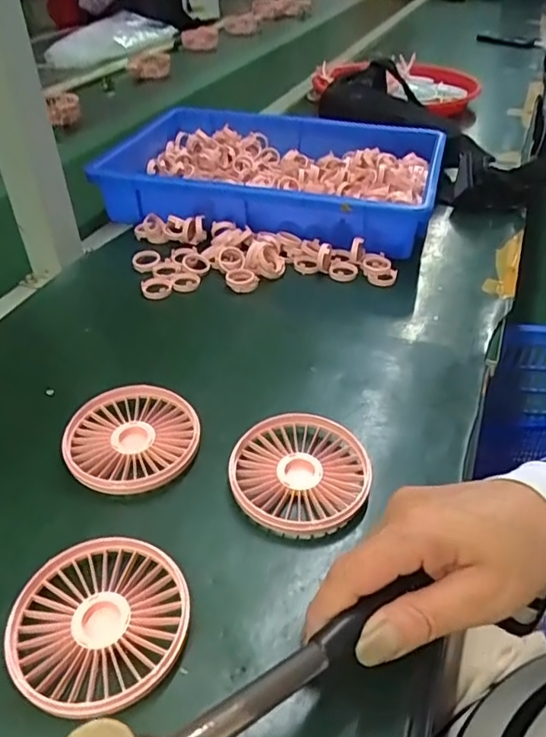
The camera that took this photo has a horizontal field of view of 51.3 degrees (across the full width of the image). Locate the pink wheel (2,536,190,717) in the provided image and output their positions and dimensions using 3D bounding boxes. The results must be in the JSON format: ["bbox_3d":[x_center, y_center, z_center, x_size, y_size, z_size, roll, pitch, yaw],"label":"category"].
[{"bbox_3d":[-0.089,0.130,0.293,0.087,0.014,0.086,0,41,0],"label":"pink wheel"}]

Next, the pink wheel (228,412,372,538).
[{"bbox_3d":[0.016,0.067,0.364,0.086,0.017,0.086,0,41,0],"label":"pink wheel"}]

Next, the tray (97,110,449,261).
[{"bbox_3d":[0.008,-0.228,0.667,0.346,0.068,0.238,11,42,13],"label":"tray"}]

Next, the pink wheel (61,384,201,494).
[{"bbox_3d":[-0.095,0.047,0.385,0.084,0.017,0.087,0,41,0],"label":"pink wheel"}]

